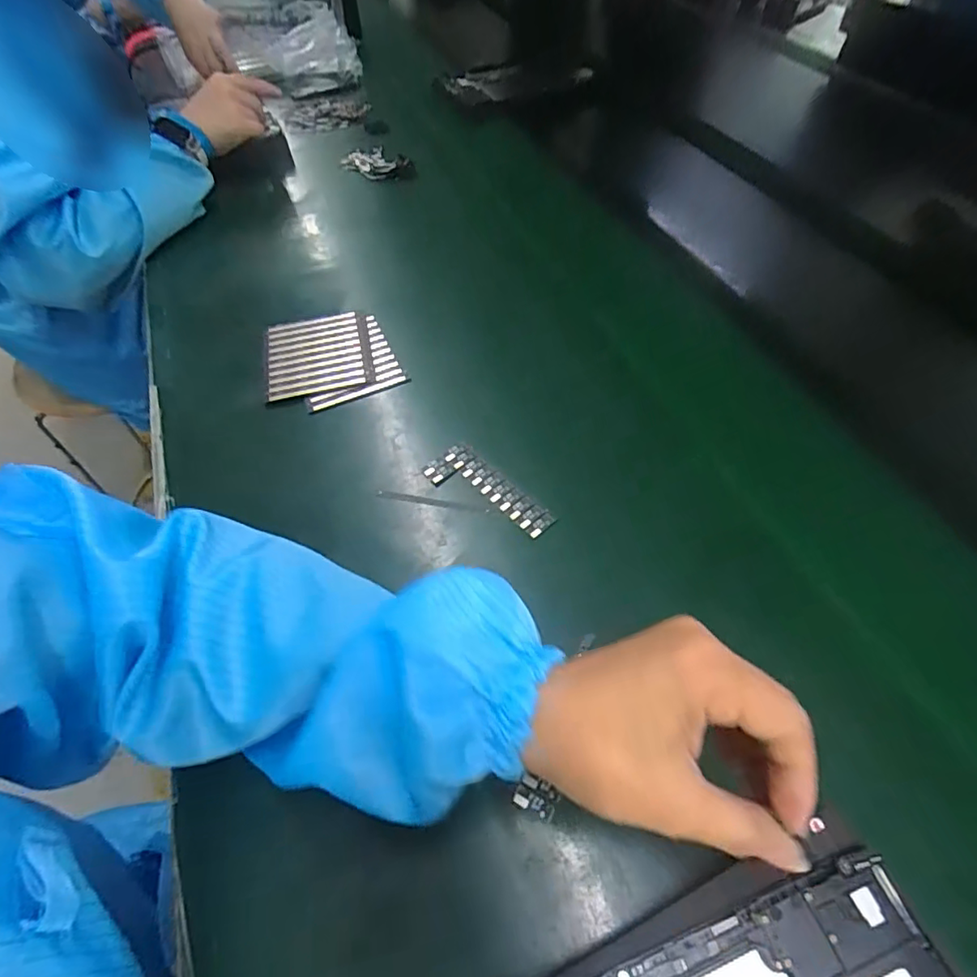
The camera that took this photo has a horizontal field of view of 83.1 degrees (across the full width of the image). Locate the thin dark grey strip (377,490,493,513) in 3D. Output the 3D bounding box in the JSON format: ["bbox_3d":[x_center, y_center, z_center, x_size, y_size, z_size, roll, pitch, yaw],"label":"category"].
[{"bbox_3d":[-0.040,0.009,0.392,0.081,0.004,0.007,10,53,8],"label":"thin dark grey strip"}]

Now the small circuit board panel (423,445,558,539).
[{"bbox_3d":[-0.001,0.004,0.391,0.039,0.004,0.097,-38,61,-19],"label":"small circuit board panel"}]

